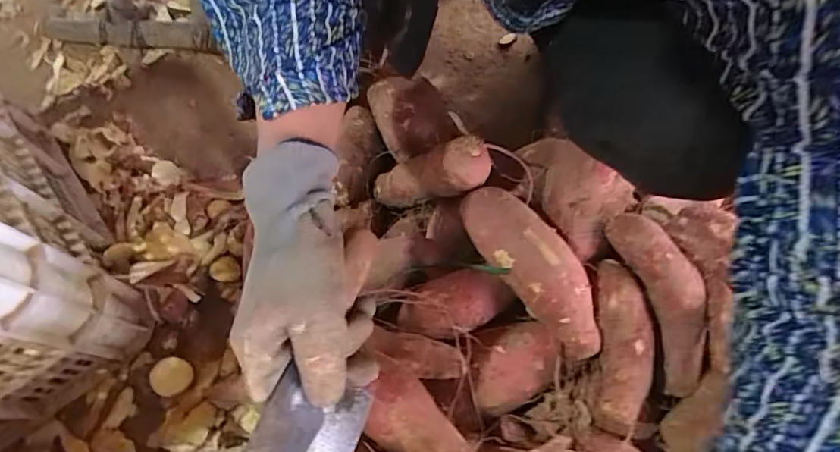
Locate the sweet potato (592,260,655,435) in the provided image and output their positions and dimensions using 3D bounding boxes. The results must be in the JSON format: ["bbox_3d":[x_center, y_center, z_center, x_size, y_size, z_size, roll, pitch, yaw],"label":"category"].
[{"bbox_3d":[0.156,0.091,0.403,0.038,0.039,0.128,3,68,2],"label":"sweet potato"}]

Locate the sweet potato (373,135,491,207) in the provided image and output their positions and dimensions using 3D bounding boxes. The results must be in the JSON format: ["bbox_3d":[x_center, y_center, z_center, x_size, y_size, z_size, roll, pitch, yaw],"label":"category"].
[{"bbox_3d":[0.005,-0.045,0.492,0.042,0.146,0.038,27,66,-30],"label":"sweet potato"}]

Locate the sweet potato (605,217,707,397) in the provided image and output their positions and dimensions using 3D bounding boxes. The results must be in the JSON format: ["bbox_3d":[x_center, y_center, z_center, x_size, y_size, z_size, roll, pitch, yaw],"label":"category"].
[{"bbox_3d":[0.193,0.057,0.409,0.044,0.034,0.141,-17,86,-6],"label":"sweet potato"}]

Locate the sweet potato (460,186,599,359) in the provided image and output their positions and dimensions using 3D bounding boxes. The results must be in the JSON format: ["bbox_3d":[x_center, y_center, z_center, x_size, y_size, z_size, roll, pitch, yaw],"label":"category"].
[{"bbox_3d":[0.092,0.029,0.420,0.055,0.041,0.160,-35,72,-13],"label":"sweet potato"}]

